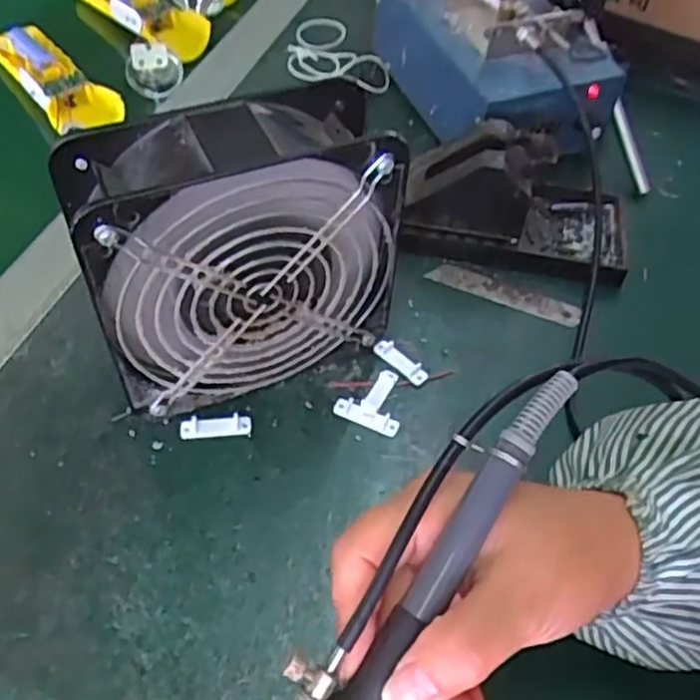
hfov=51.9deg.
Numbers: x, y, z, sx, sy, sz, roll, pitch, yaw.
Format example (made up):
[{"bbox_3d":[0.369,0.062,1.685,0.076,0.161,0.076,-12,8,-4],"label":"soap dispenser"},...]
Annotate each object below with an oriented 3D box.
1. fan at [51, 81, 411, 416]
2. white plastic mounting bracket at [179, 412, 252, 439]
[{"bbox_3d":[-0.054,-0.044,0.363,0.147,0.152,0.059,-18,55,-19],"label":"fan"},{"bbox_3d":[-0.072,0.041,0.388,0.037,0.007,0.011,-2,51,-7],"label":"white plastic mounting bracket"}]

